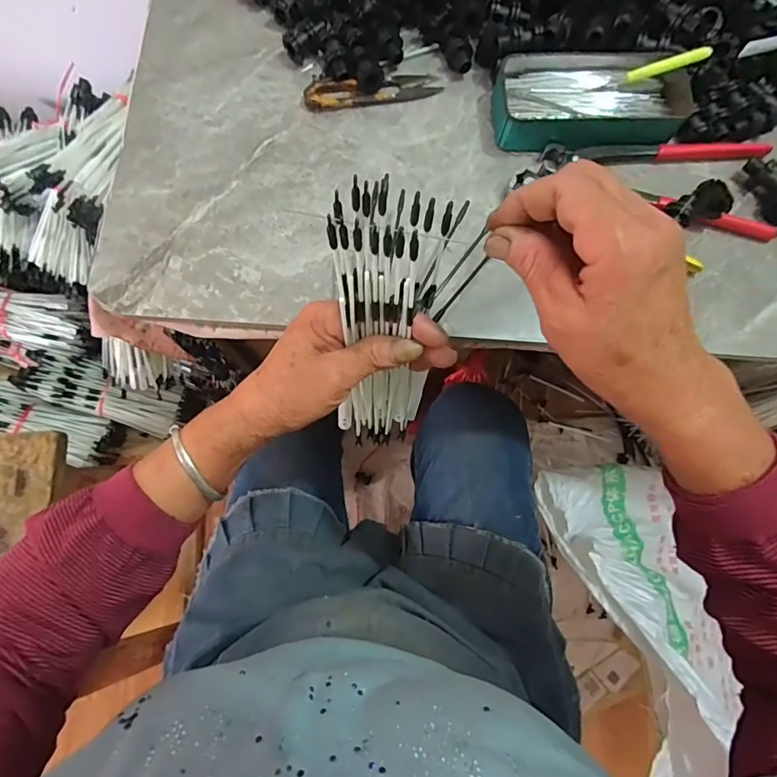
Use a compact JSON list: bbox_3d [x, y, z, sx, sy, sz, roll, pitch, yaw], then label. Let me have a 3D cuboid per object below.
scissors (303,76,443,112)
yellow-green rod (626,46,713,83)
[{"bbox_3d":[-0.014,-0.259,0.411,0.116,0.010,0.028,-11,76,-4],"label":"scissors"},{"bbox_3d":[0.230,-0.266,0.391,0.063,0.010,0.011,-10,75,17],"label":"yellow-green rod"}]

